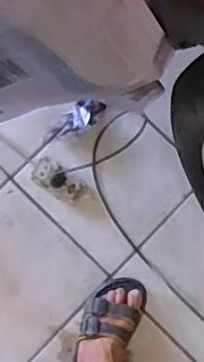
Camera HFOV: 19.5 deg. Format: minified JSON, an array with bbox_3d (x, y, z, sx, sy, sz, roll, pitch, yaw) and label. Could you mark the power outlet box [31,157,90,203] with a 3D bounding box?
[{"bbox_3d":[-0.090,0.002,1.264,0.133,0.036,0.055,37,82,5],"label":"power outlet box"}]

